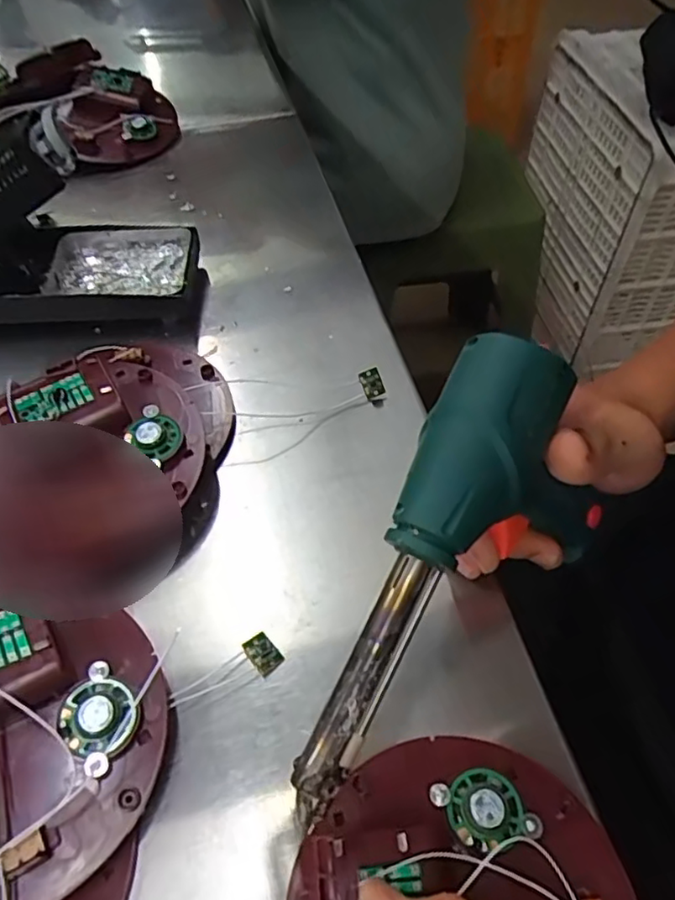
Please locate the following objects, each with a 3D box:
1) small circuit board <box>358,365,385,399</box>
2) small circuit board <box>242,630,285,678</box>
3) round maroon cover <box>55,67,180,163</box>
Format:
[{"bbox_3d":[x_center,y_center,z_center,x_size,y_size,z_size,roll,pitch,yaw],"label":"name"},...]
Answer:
[{"bbox_3d":[0.020,-0.039,0.370,0.012,0.017,0.004,-25,16,6],"label":"small circuit board"},{"bbox_3d":[-0.034,0.091,0.283,0.012,0.006,0.017,-36,60,-23],"label":"small circuit board"},{"bbox_3d":[-0.195,-0.287,0.549,0.098,0.025,0.109,30,70,-4],"label":"round maroon cover"}]

